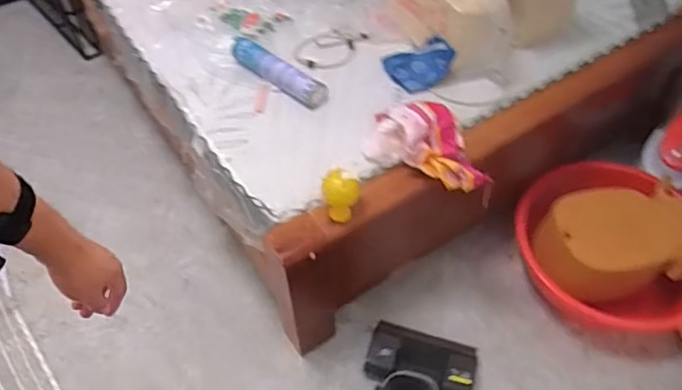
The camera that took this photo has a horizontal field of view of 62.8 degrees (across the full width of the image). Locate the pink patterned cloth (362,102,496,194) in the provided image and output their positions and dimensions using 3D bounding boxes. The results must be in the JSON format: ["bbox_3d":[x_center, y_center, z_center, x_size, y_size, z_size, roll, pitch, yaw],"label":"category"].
[{"bbox_3d":[0.205,-0.126,1.290,0.306,0.103,0.166,25,55,21],"label":"pink patterned cloth"}]

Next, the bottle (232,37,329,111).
[{"bbox_3d":[-0.175,-0.333,1.495,0.321,0.065,0.067,33,59,27],"label":"bottle"}]

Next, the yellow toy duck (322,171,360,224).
[{"bbox_3d":[0.001,0.003,1.211,0.080,0.120,0.069,-1,50,1],"label":"yellow toy duck"}]

